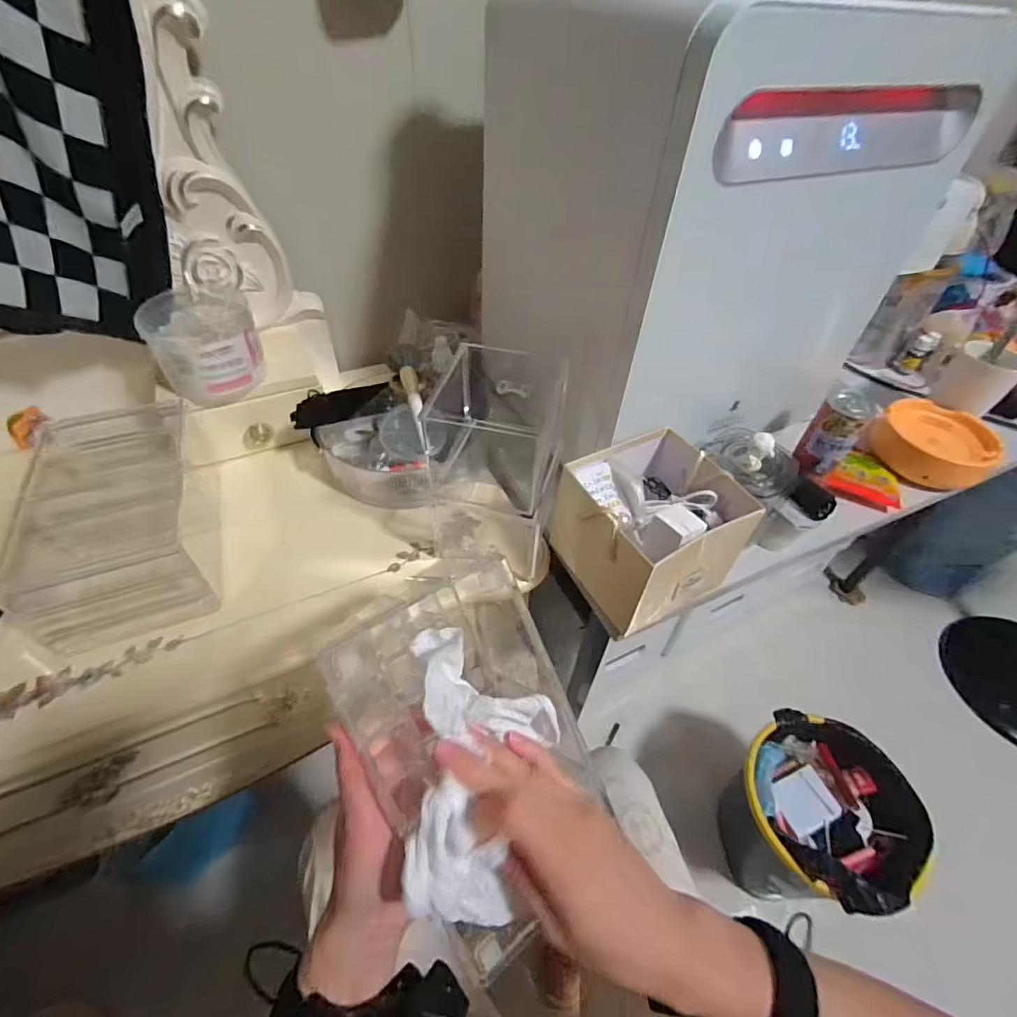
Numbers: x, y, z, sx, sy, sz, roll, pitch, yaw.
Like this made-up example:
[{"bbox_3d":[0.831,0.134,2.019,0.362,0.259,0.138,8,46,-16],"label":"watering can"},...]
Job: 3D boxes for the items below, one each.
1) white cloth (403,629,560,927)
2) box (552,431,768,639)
[{"bbox_3d":[-0.012,0.151,0.288,0.083,0.042,0.157,-2,75,-4],"label":"white cloth"},{"bbox_3d":[0.143,0.016,0.512,0.147,0.121,0.137,-21,51,-21],"label":"box"}]

